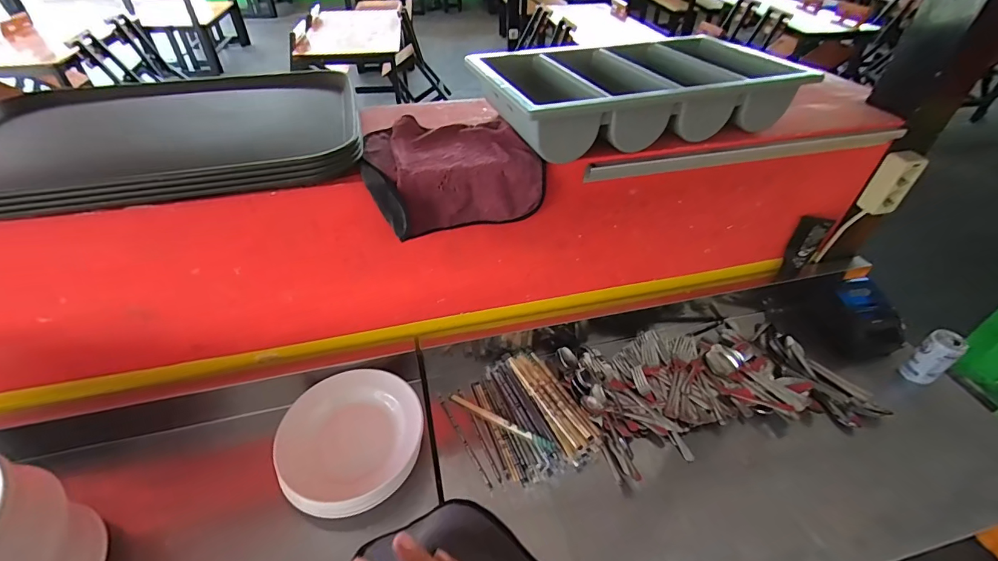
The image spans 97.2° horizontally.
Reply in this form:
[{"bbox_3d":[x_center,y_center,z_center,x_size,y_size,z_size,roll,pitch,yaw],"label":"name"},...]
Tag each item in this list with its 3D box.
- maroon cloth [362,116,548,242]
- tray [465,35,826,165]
[{"bbox_3d":[-0.078,-0.175,0.701,0.249,0.107,0.165,-11,44,-12],"label":"maroon cloth"},{"bbox_3d":[0.216,-0.335,0.762,0.489,0.096,0.324,-11,44,-13],"label":"tray"}]

